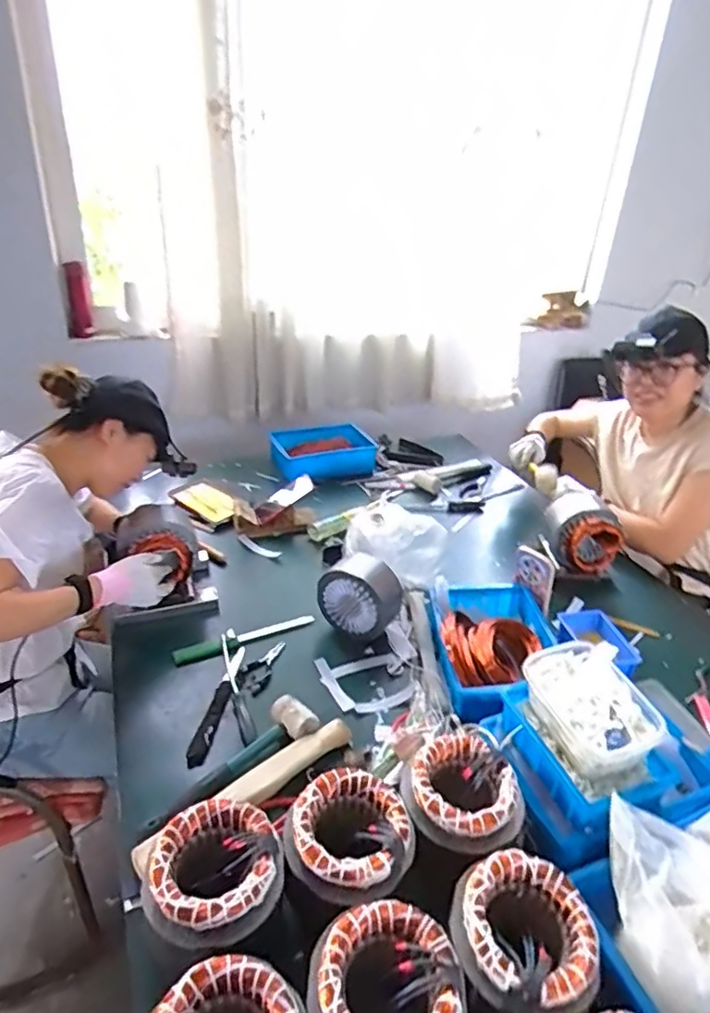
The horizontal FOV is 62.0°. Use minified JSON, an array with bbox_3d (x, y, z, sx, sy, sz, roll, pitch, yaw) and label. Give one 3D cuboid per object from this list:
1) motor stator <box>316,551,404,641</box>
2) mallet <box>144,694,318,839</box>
[{"bbox_3d":[0.013,0.172,1.152,0.138,0.136,0.111,17,31,23],"label":"motor stator"},{"bbox_3d":[-0.174,0.372,0.865,0.260,0.051,0.082,-20,37,-37],"label":"mallet"}]

